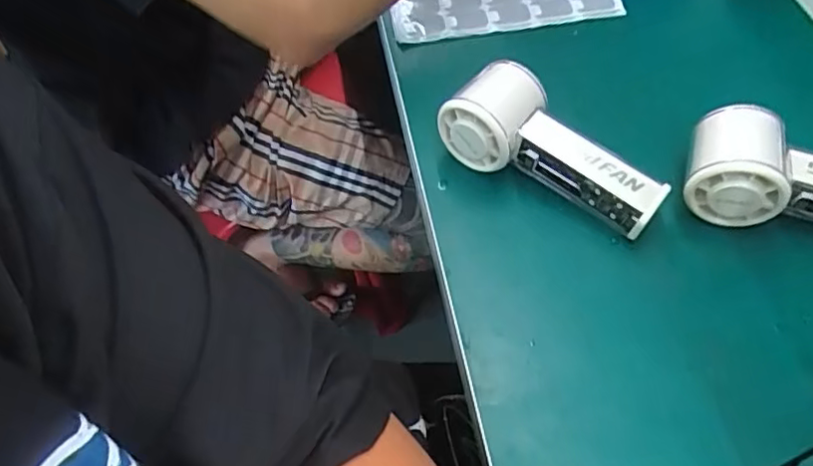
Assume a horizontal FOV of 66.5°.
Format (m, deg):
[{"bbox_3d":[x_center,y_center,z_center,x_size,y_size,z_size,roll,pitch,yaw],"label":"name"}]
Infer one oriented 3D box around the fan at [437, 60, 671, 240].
[{"bbox_3d":[0.102,-0.063,0.418,0.152,0.054,0.060,29,62,20],"label":"fan"}]

